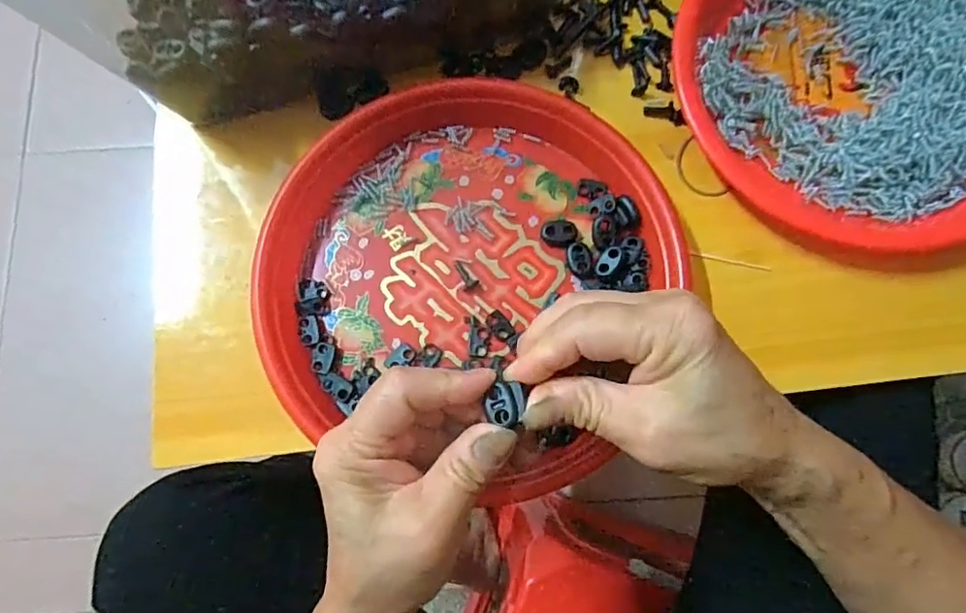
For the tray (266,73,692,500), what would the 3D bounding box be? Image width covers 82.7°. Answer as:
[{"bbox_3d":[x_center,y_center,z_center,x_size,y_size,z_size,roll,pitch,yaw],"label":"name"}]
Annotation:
[{"bbox_3d":[-0.008,-0.029,0.319,0.221,0.027,0.232,0,77,1],"label":"tray"}]

